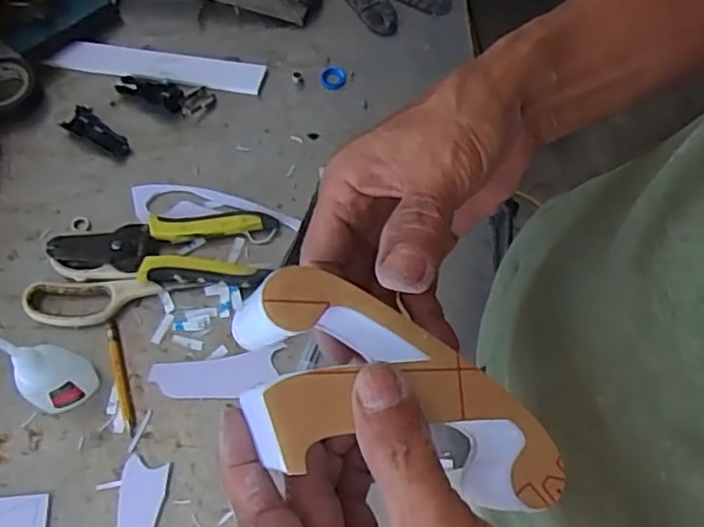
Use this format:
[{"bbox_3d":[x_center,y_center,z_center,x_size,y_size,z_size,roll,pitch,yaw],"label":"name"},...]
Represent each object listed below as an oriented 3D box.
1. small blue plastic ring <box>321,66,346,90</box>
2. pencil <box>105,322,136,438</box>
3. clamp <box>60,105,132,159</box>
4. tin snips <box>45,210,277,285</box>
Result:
[{"bbox_3d":[-0.017,-0.170,0.606,0.025,0.005,0.023,-15,66,-6],"label":"small blue plastic ring"},{"bbox_3d":[-0.171,0.083,0.488,0.009,0.008,0.088,-16,66,-7],"label":"pencil"},{"bbox_3d":[-0.221,-0.115,0.578,0.063,0.010,0.025,30,69,13],"label":"clamp"},{"bbox_3d":[-0.150,-0.013,0.523,0.169,0.022,0.062,-1,65,0],"label":"tin snips"}]

